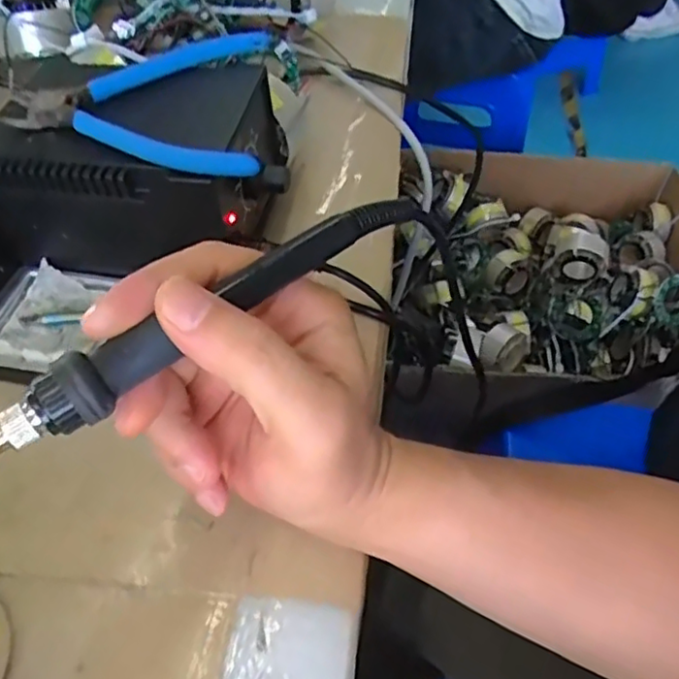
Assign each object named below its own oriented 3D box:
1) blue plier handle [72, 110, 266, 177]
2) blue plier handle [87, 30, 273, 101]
[{"bbox_3d":[-0.087,-0.093,0.304,0.105,0.010,0.013,21,55,15],"label":"blue plier handle"},{"bbox_3d":[-0.089,-0.156,0.354,0.102,0.011,0.017,-20,55,-15],"label":"blue plier handle"}]

